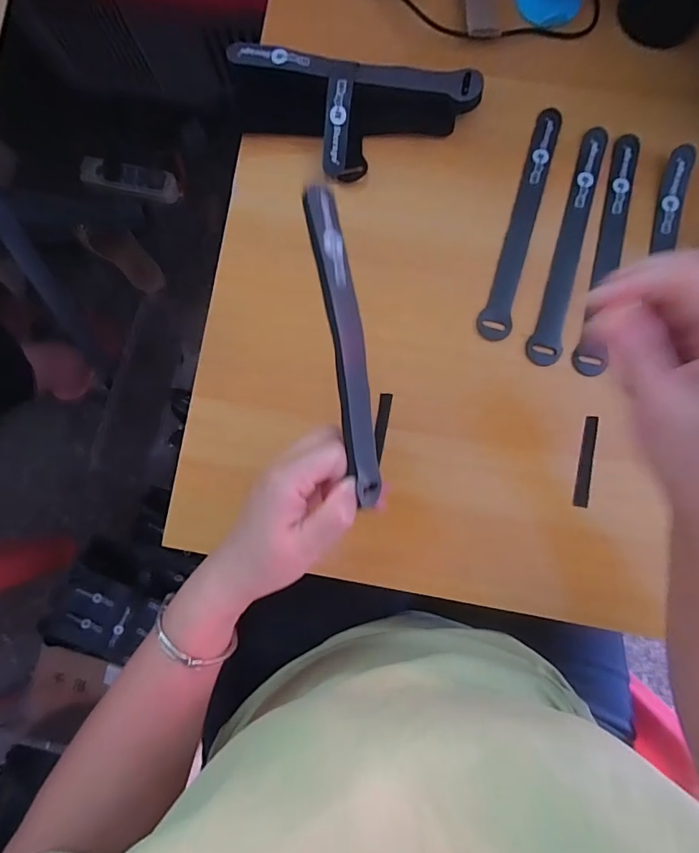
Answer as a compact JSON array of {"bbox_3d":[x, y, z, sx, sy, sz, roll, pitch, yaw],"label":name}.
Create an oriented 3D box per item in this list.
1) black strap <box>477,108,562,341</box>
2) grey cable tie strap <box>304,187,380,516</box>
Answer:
[{"bbox_3d":[0.139,-0.168,0.371,0.024,0.005,0.203,16,86,4],"label":"black strap"},{"bbox_3d":[-0.001,-0.049,0.275,0.021,0.020,0.191,-9,89,1],"label":"grey cable tie strap"}]

